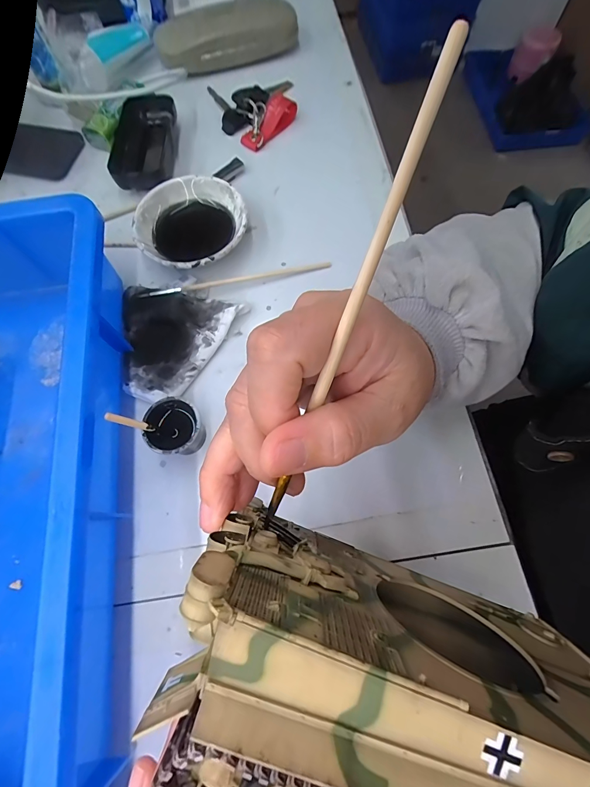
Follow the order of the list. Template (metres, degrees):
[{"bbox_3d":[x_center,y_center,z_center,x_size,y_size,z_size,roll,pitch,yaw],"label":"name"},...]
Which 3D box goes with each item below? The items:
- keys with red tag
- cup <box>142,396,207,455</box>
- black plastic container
[{"bbox_3d":[-0.040,-0.295,0.364,0.083,0.023,0.095,-11,69,-3],"label":"keys with red tag"},{"bbox_3d":[-0.079,0.027,0.241,0.036,0.032,0.040,-26,71,-8],"label":"cup"},{"bbox_3d":[-0.144,-0.244,0.343,0.052,0.025,0.116,-3,69,0],"label":"black plastic container"}]

